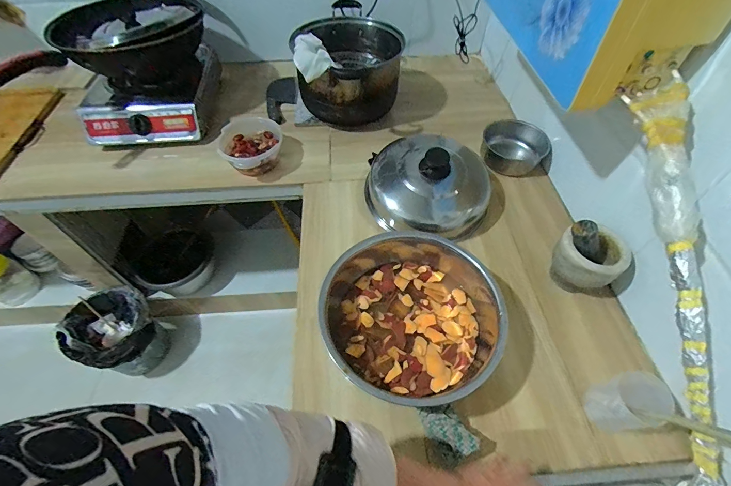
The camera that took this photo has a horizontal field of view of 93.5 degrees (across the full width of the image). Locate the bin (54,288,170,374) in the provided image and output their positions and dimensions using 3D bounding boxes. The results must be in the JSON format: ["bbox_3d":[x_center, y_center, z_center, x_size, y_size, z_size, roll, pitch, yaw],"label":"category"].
[{"bbox_3d":[-0.803,0.301,1.145,0.214,0.278,0.206,-35,61,-21],"label":"bin"}]

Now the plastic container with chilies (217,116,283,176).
[{"bbox_3d":[-0.265,-0.226,0.810,0.144,0.073,0.138,0,54,1],"label":"plastic container with chilies"}]

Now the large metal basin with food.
[{"bbox_3d":[0.077,0.119,0.564,0.272,0.099,0.271,0,54,1],"label":"large metal basin with food"}]

